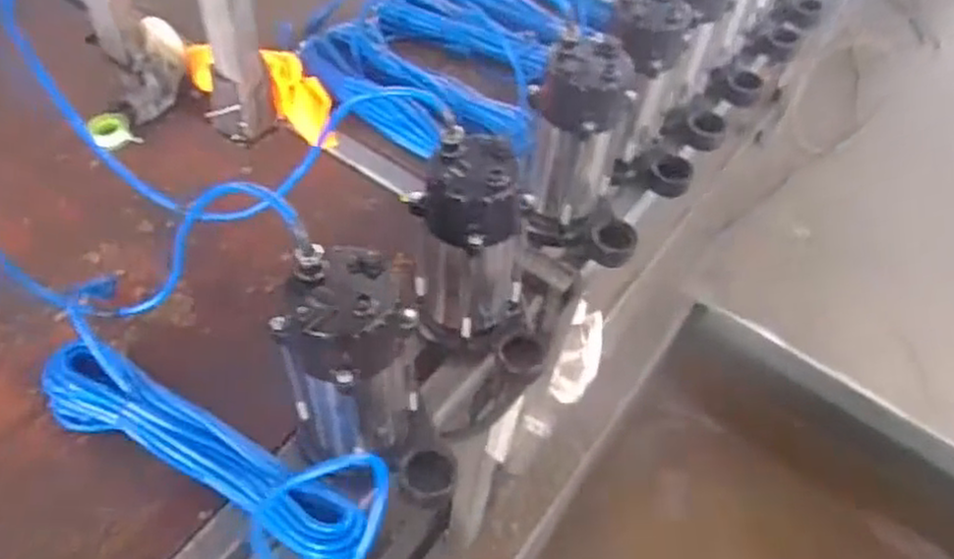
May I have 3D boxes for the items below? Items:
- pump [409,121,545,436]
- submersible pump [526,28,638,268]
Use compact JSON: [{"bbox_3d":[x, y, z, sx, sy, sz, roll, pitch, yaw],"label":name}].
[{"bbox_3d":[0.008,0.012,0.740,0.109,0.284,0.144,-17,56,-19],"label":"pump"},{"bbox_3d":[0.128,-0.134,0.835,0.149,0.238,0.109,13,51,4],"label":"submersible pump"}]

